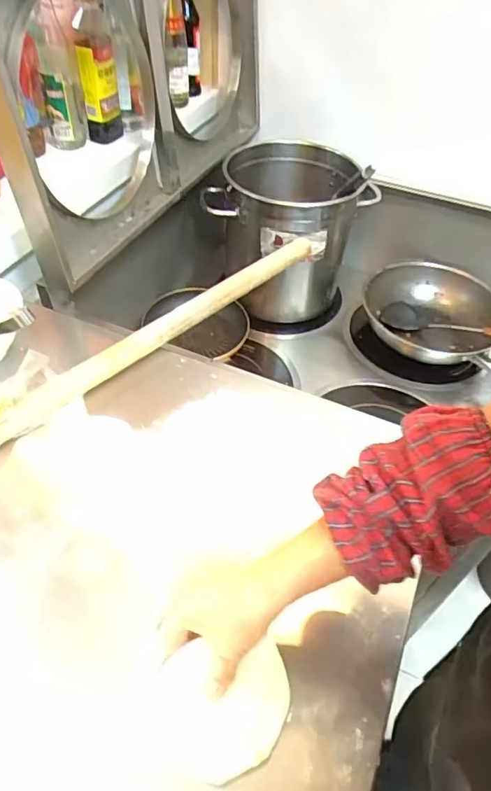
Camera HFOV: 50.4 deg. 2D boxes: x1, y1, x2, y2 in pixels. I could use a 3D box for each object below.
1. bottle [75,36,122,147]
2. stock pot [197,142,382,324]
[{"bbox_3d":[-0.266,-0.560,0.971,0.073,0.164,0.072,-9,49,-11],"label":"bottle"},{"bbox_3d":[0.096,-0.383,1.203,0.312,0.296,0.310,2,48,-2],"label":"stock pot"}]

